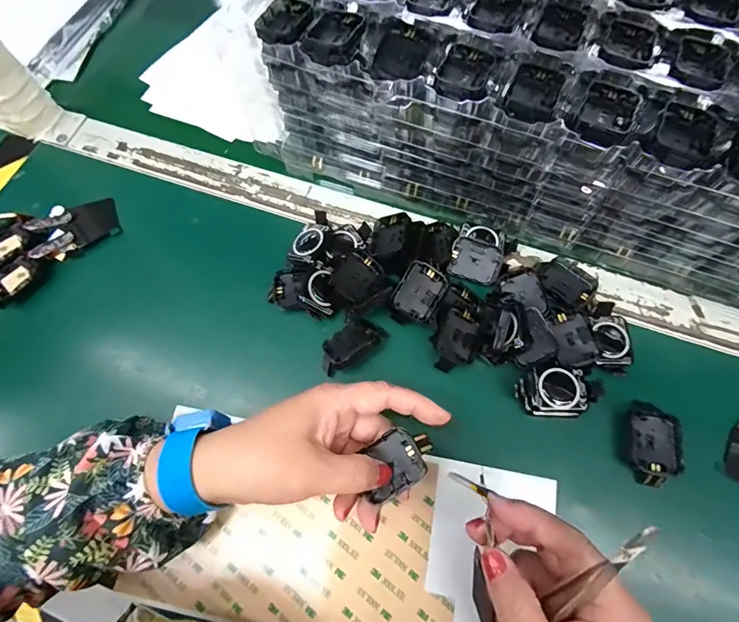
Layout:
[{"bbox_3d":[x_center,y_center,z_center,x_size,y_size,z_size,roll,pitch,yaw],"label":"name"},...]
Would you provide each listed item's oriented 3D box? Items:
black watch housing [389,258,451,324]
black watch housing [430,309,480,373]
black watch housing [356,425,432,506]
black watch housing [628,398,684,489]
[{"bbox_3d":[0.037,-0.013,0.304,0.036,0.013,0.048,41,90,-21],"label":"black watch housing"},{"bbox_3d":[0.065,0.022,0.296,0.034,0.008,0.047,39,71,-11],"label":"black watch housing"},{"bbox_3d":[0.016,0.089,0.235,0.045,0.014,0.031,-39,73,-12],"label":"black watch housing"},{"bbox_3d":[0.196,0.092,0.275,0.032,0.016,0.054,8,70,5],"label":"black watch housing"}]

